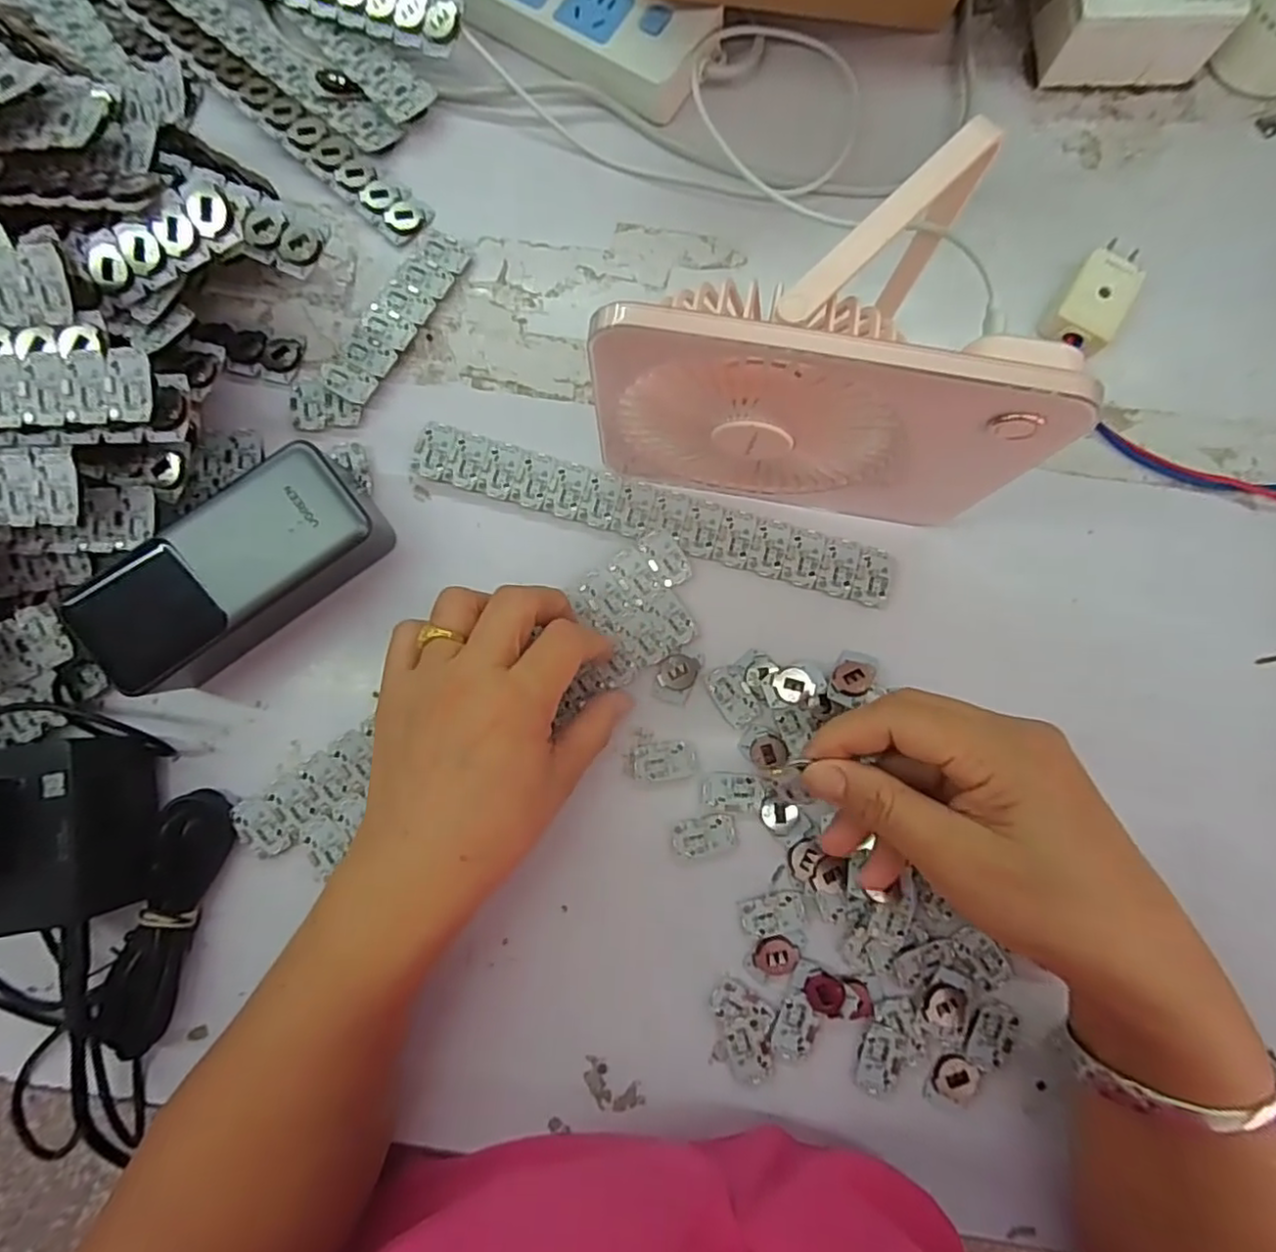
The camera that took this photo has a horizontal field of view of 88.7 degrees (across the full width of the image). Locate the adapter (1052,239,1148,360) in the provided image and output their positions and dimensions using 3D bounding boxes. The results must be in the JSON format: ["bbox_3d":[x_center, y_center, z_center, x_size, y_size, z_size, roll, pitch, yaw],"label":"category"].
[{"bbox_3d":[0.245,-0.176,0.348,0.029,0.020,0.067,31,84,3],"label":"adapter"}]

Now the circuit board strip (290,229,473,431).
[{"bbox_3d":[-0.137,-0.158,0.350,0.033,0.009,0.130,33,84,3],"label":"circuit board strip"}]

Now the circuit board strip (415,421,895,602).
[{"bbox_3d":[0.007,-0.058,0.336,0.249,0.004,0.030,17,83,1],"label":"circuit board strip"}]

